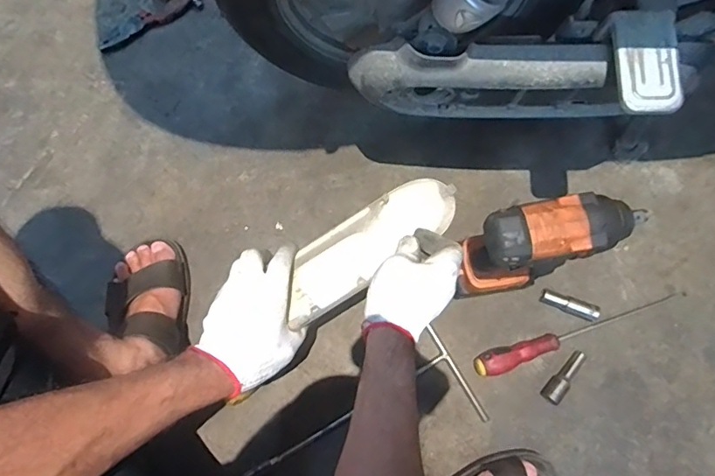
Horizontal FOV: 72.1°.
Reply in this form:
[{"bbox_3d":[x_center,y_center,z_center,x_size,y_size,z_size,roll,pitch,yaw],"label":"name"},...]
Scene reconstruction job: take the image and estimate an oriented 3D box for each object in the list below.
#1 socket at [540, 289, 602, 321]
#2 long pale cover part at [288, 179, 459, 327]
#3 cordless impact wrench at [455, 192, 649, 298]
[{"bbox_3d":[0.286,0.090,0.660,0.075,0.017,0.019,21,77,4],"label":"socket"},{"bbox_3d":[0.010,0.007,0.536,0.212,0.021,0.071,-38,80,1],"label":"long pale cover part"},{"bbox_3d":[0.202,0.013,0.569,0.154,0.238,0.062,-13,77,-4],"label":"cordless impact wrench"}]

